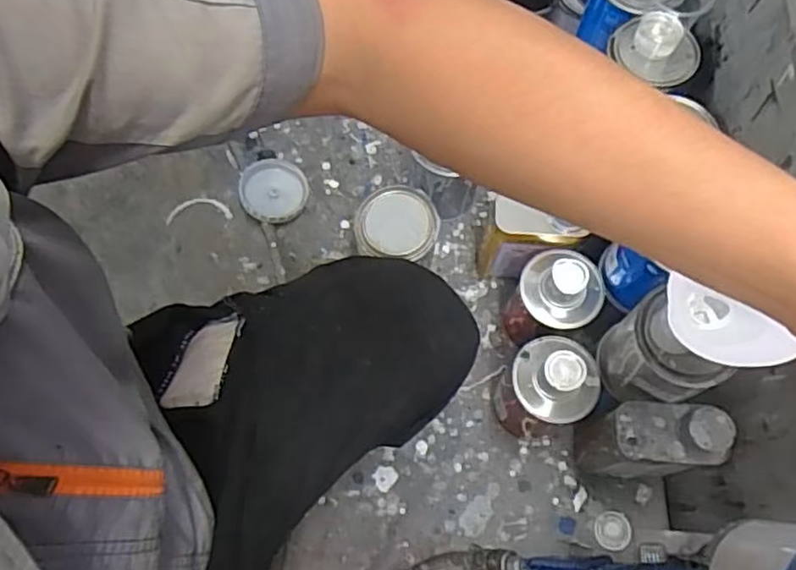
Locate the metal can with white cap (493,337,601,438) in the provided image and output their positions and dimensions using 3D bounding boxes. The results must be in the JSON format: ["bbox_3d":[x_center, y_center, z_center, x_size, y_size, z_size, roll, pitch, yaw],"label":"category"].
[{"bbox_3d":[0.177,0.124,0.808,0.099,0.190,0.097,1,71,-1],"label":"metal can with white cap"}]

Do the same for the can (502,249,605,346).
[{"bbox_3d":[0.191,0.024,0.849,0.115,0.182,0.100,-37,75,-13],"label":"can"}]

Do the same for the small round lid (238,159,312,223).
[{"bbox_3d":[-0.185,-0.142,0.993,0.098,0.023,0.108,-10,71,-5],"label":"small round lid"}]

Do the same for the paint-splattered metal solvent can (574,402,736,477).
[{"bbox_3d":[0.279,0.182,0.775,0.119,0.215,0.066,4,70,0],"label":"paint-splattered metal solvent can"}]

